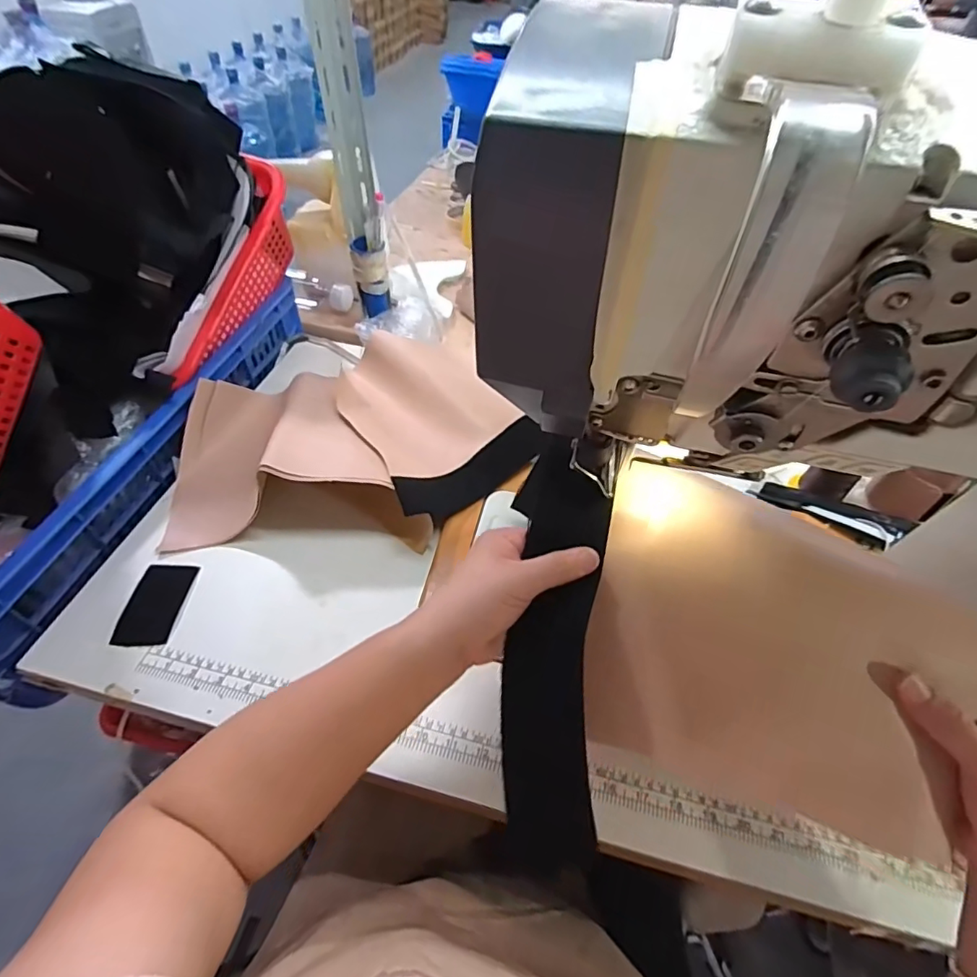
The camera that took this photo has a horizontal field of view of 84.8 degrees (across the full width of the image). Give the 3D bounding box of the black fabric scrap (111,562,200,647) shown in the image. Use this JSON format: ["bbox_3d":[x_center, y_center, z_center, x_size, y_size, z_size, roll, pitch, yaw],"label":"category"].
[{"bbox_3d":[-0.313,0.109,0.506,0.049,0.004,0.081,6,51,-4],"label":"black fabric scrap"}]

